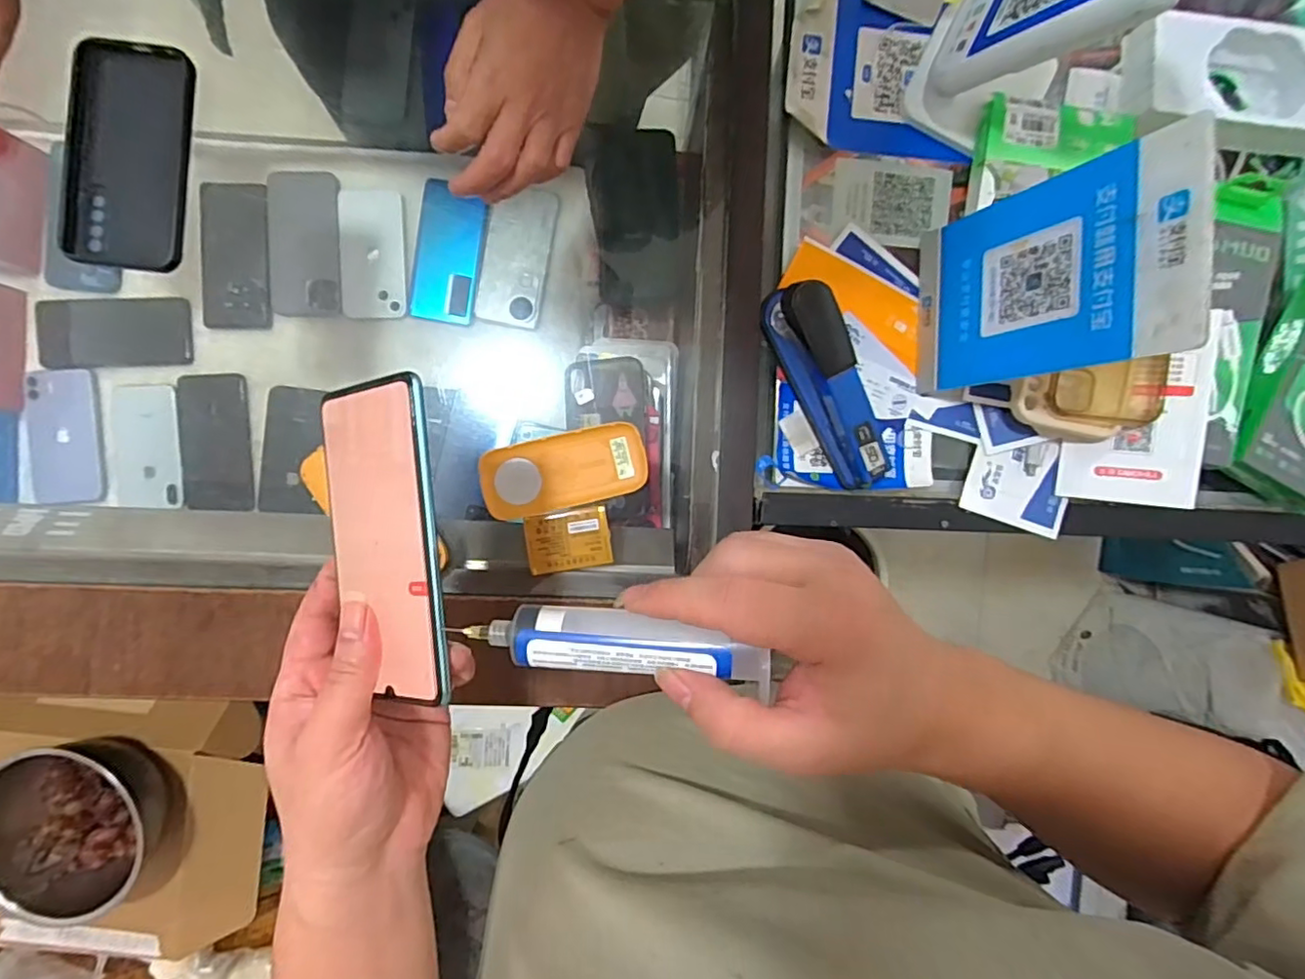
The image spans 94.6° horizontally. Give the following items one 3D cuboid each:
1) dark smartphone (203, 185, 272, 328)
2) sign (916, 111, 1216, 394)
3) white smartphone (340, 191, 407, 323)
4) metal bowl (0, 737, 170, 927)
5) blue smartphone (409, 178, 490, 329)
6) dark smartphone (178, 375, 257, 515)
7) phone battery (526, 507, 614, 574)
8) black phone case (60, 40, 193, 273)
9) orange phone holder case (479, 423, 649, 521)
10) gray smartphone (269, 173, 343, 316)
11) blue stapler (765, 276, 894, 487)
[{"bbox_3d":[-0.471,-0.264,0.683,0.073,0.015,0.158,-1,92,-3],"label":"dark smartphone"},{"bbox_3d":[0.242,-0.132,0.379,0.010,0.173,0.119,0,91,-23],"label":"sign"},{"bbox_3d":[-0.322,-0.272,0.696,0.074,0.010,0.145,0,92,-3],"label":"white smartphone"},{"bbox_3d":[-0.639,0.366,0.684,0.193,0.093,0.185,0,92,-3],"label":"metal bowl"},{"bbox_3d":[-0.234,-0.271,0.695,0.073,0.006,0.154,8,91,-3],"label":"blue smartphone"},{"bbox_3d":[-0.502,-0.053,0.695,0.069,0.006,0.155,0,95,-15],"label":"dark smartphone"},{"bbox_3d":[-0.061,0.037,0.438,0.059,0.004,0.042,-9,92,-2],"label":"phone battery"},{"bbox_3d":[-0.367,-0.232,0.421,0.073,0.017,0.152,5,91,-3],"label":"black phone case"},{"bbox_3d":[-0.063,-0.013,0.438,0.117,0.007,0.052,-13,92,-2],"label":"orange phone holder case"},{"bbox_3d":[-0.397,-0.283,0.694,0.077,0.012,0.163,-1,92,-3],"label":"gray smartphone"},{"bbox_3d":[0.127,-0.073,0.425,0.035,0.060,0.151,-25,93,-2],"label":"blue stapler"}]

